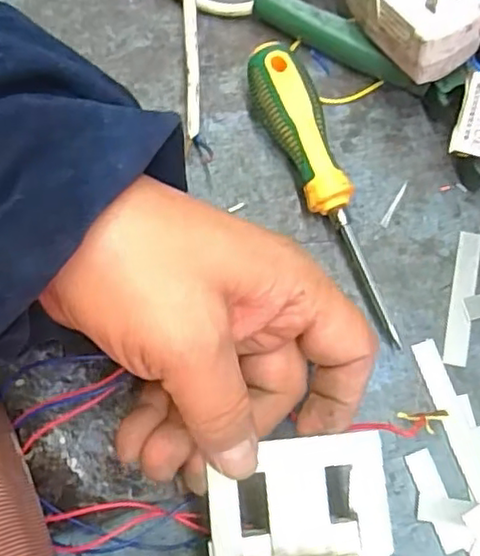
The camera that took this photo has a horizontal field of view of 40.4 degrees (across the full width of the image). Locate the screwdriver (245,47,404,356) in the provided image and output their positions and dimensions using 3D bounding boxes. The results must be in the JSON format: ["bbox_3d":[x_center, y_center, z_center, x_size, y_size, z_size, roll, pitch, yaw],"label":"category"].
[{"bbox_3d":[0.038,-0.042,0.312,0.030,0.030,0.149,-16,77,-5],"label":"screwdriver"}]

